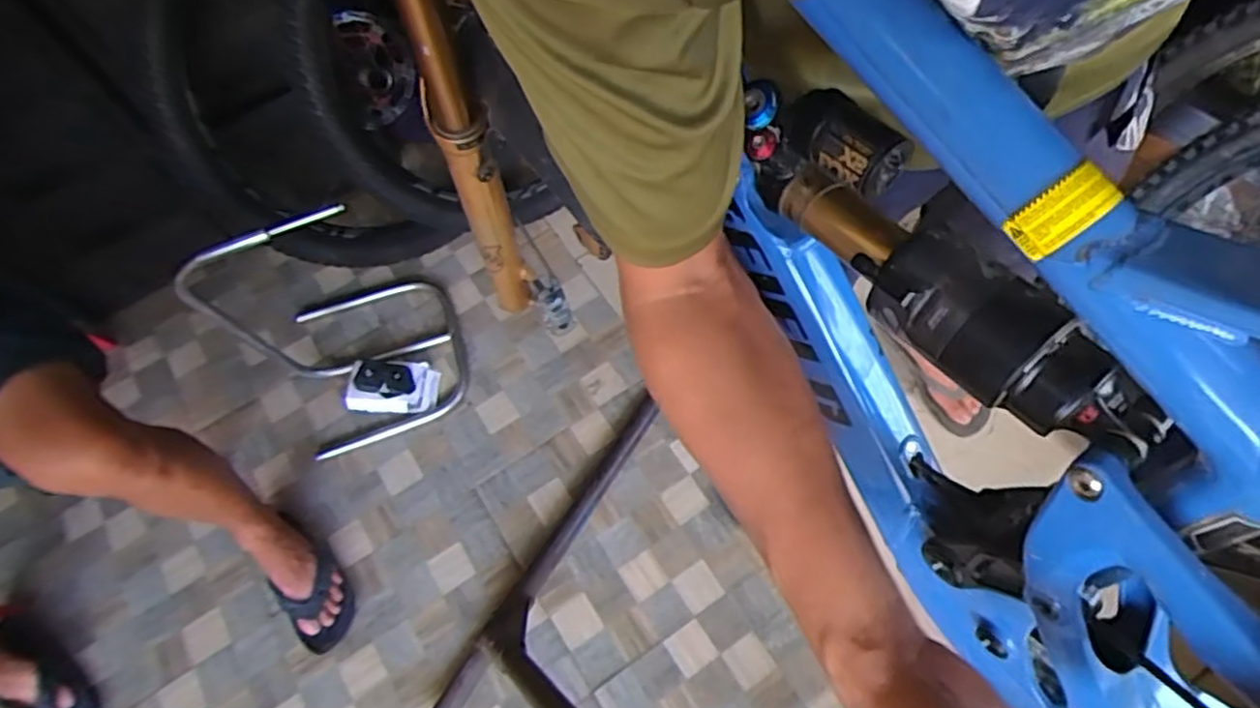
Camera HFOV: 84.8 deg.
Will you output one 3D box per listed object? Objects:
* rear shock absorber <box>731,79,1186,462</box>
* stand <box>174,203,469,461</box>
[{"bbox_3d":[0.140,-0.041,0.324,0.049,0.066,0.226,-36,68,-12],"label":"rear shock absorber"},{"bbox_3d":[-0.523,-0.086,1.181,0.360,0.454,0.373,-32,68,-11],"label":"stand"}]

